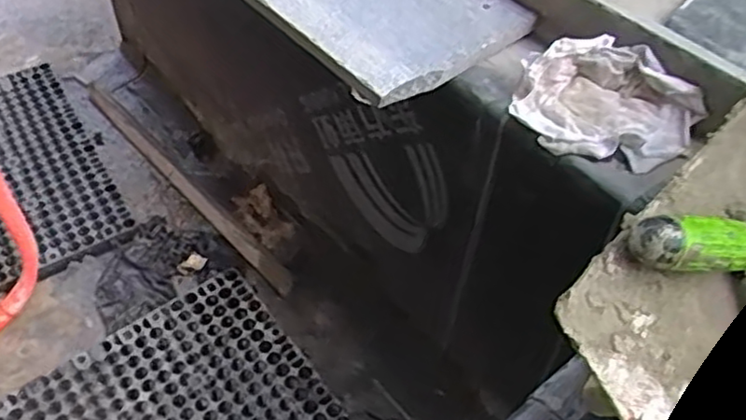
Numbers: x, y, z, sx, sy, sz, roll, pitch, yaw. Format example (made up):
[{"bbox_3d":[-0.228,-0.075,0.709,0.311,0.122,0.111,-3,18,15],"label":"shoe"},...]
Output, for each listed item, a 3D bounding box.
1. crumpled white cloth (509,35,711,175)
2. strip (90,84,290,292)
[{"bbox_3d":[0.204,-0.094,0.629,0.121,0.022,0.144,-45,69,-9],"label":"crumpled white cloth"},{"bbox_3d":[-0.336,-0.056,1.235,0.037,0.023,0.603,-34,58,-27],"label":"strip"}]

